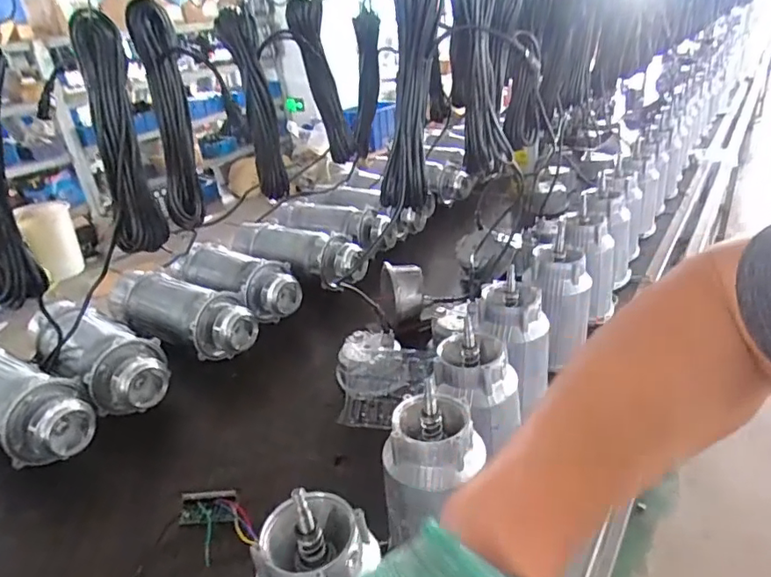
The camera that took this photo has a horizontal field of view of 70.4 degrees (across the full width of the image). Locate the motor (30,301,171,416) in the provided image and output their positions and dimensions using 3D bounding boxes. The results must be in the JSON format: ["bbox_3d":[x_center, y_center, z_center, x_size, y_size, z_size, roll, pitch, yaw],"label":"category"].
[{"bbox_3d":[-0.569,0.124,1.069,0.372,0.124,0.143,16,34,35],"label":"motor"}]

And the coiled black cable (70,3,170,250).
[{"bbox_3d":[-0.426,-0.235,0.865,0.081,0.351,0.057,-19,30,-24],"label":"coiled black cable"}]

